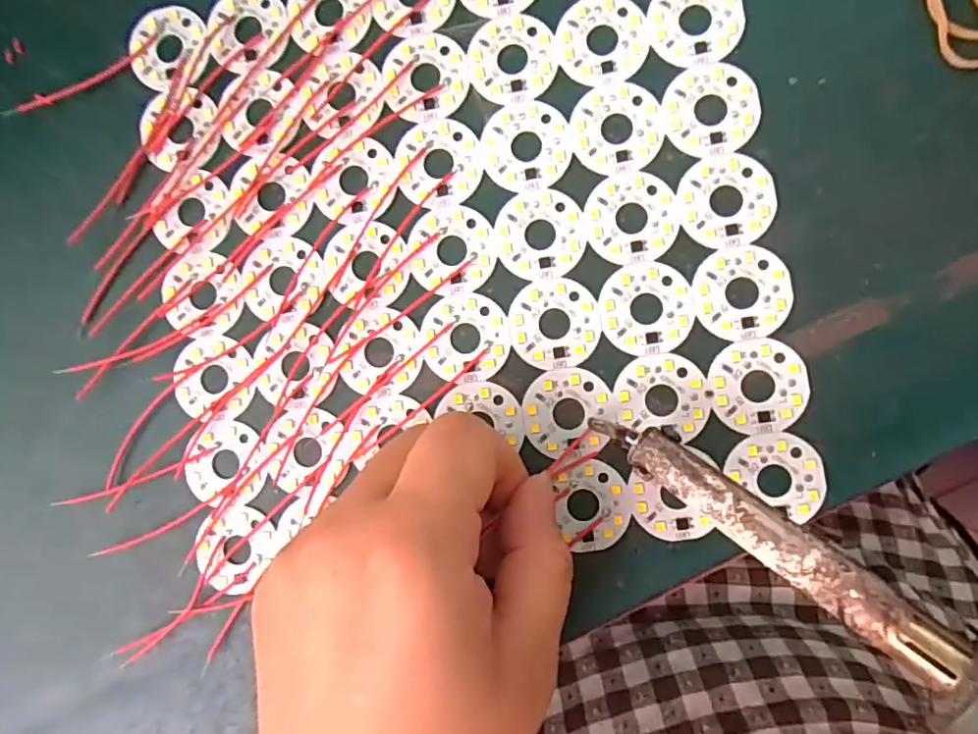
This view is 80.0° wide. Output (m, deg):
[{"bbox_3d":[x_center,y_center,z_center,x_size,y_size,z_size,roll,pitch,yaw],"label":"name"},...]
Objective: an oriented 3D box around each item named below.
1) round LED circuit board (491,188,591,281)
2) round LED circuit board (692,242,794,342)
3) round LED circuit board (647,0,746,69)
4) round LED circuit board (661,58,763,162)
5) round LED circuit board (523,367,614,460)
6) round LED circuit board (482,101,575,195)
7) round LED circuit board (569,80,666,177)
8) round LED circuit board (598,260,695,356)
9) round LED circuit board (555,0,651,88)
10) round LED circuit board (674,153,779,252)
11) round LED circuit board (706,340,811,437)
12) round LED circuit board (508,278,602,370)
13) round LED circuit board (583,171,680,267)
[{"bbox_3d":[0.017,-0.045,0.197,0.031,0.004,0.030,0,89,6],"label":"round LED circuit board"},{"bbox_3d":[0.083,-0.024,0.189,0.030,0.004,0.030,0,89,6],"label":"round LED circuit board"},{"bbox_3d":[0.069,-0.115,0.192,0.030,0.004,0.030,0,89,6],"label":"round LED circuit board"},{"bbox_3d":[0.073,-0.085,0.191,0.030,0.004,0.030,0,89,6],"label":"round LED circuit board"},{"bbox_3d":[0.027,0.015,0.195,0.029,0.004,0.030,0,89,6],"label":"round LED circuit board"},{"bbox_3d":[0.013,-0.075,0.198,0.030,0.004,0.031,0,89,6],"label":"round LED circuit board"},{"bbox_3d":[0.043,-0.080,0.195,0.030,0.004,0.031,0,89,6],"label":"round LED circuit board"},{"bbox_3d":[0.052,-0.020,0.193,0.030,0.004,0.030,0,89,6],"label":"round LED circuit board"},{"bbox_3d":[0.038,-0.111,0.196,0.030,0.004,0.030,0,89,6],"label":"round LED circuit board"},{"bbox_3d":[0.078,-0.055,0.190,0.030,0.004,0.030,0,89,6],"label":"round LED circuit board"},{"bbox_3d":[0.088,0.006,0.188,0.030,0.004,0.030,0,89,6],"label":"round LED circuit board"},{"bbox_3d":[0.022,-0.015,0.196,0.030,0.004,0.030,0,89,6],"label":"round LED circuit board"},{"bbox_3d":[0.048,-0.050,0.194,0.030,0.004,0.030,0,89,6],"label":"round LED circuit board"}]

